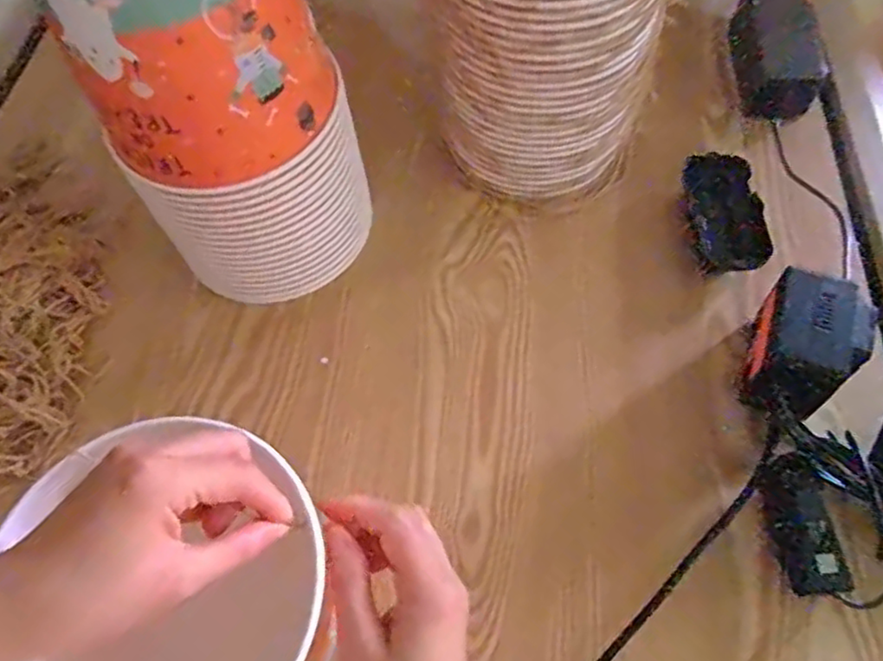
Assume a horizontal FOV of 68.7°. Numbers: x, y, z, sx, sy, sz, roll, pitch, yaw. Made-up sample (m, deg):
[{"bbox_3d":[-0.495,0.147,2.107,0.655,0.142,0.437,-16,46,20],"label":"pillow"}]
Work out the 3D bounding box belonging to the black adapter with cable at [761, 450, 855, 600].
[{"bbox_3d":[0.220,0.119,0.395,0.031,0.021,0.081,-9,74,-2],"label":"black adapter with cable"}]

